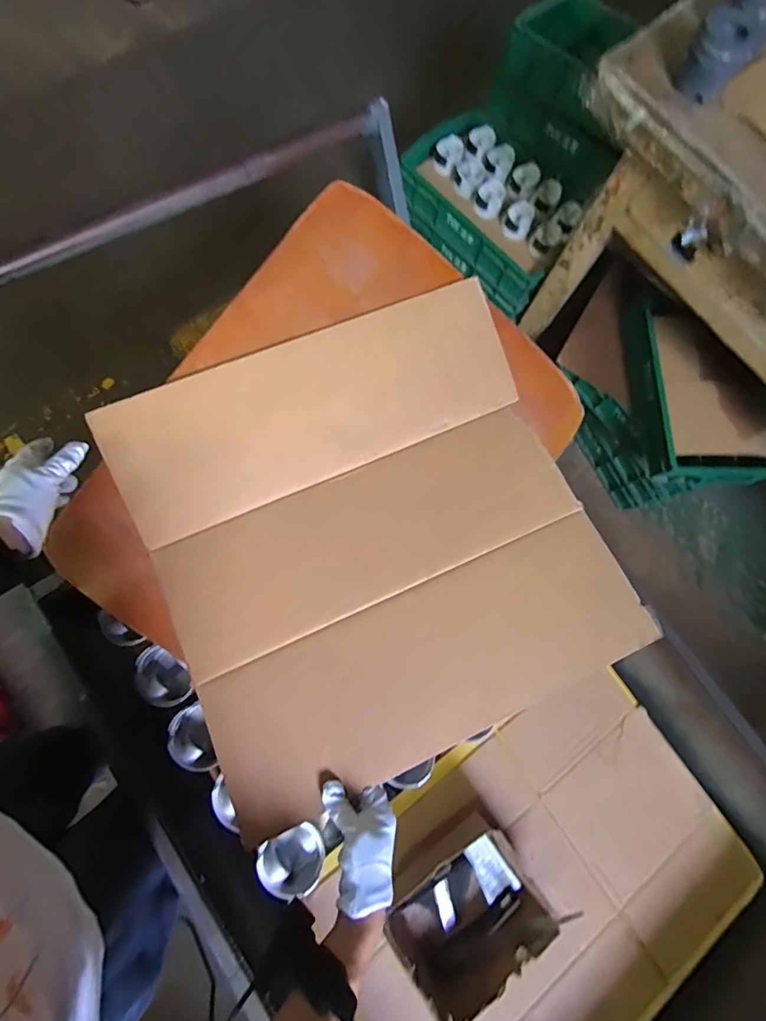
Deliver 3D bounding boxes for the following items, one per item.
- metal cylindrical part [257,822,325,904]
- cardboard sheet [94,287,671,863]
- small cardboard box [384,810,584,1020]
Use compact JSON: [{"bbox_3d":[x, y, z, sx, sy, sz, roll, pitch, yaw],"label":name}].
[{"bbox_3d":[-0.127,0.496,0.656,0.089,0.063,0.088,2,76,-6],"label":"metal cylindrical part"},{"bbox_3d":[-0.012,0.027,0.602,0.555,0.076,0.553,-23,78,-7],"label":"cardboard sheet"},{"bbox_3d":[0.120,0.591,0.687,0.218,0.113,0.172,-34,82,-13],"label":"small cardboard box"}]

